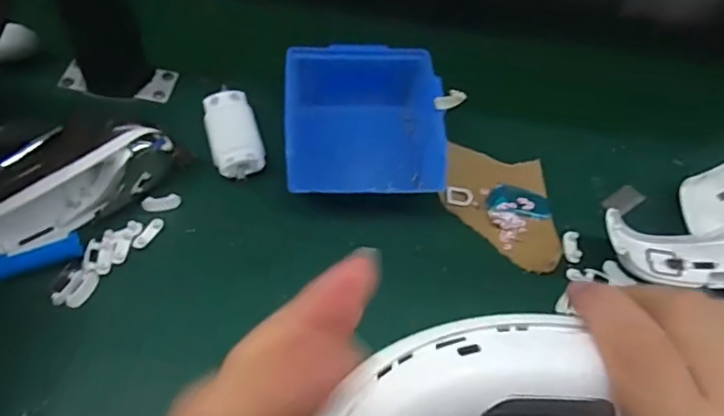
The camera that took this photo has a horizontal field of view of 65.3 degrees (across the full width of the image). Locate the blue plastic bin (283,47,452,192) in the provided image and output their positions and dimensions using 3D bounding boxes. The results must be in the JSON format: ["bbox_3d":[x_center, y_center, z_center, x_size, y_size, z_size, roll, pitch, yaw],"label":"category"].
[{"bbox_3d":[0.001,-0.064,0.464,0.122,0.070,0.127,2,55,-3],"label":"blue plastic bin"}]

